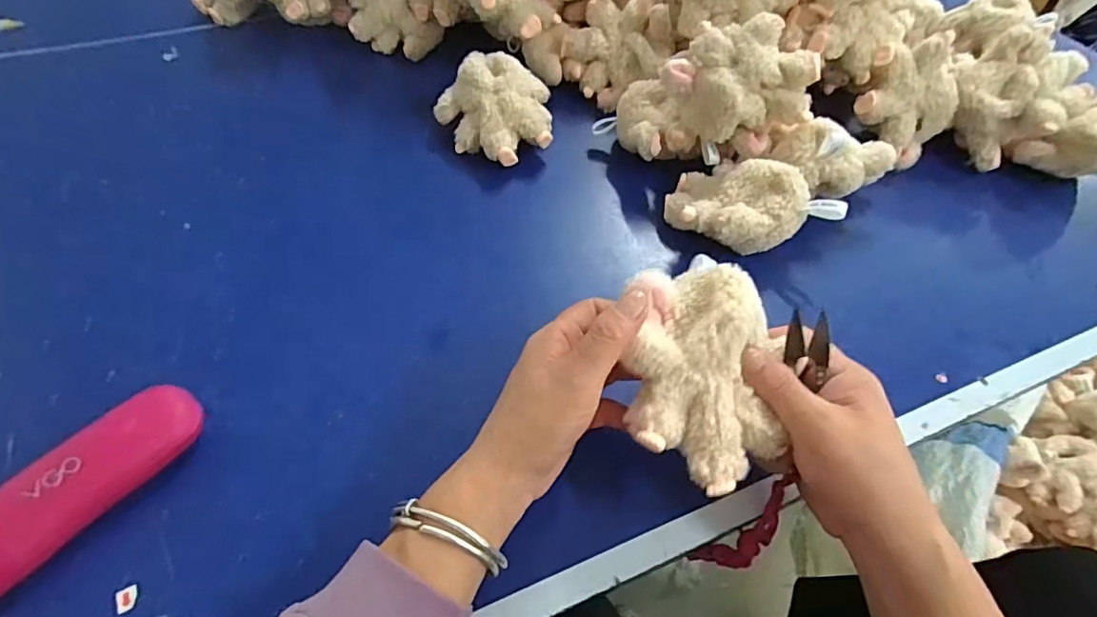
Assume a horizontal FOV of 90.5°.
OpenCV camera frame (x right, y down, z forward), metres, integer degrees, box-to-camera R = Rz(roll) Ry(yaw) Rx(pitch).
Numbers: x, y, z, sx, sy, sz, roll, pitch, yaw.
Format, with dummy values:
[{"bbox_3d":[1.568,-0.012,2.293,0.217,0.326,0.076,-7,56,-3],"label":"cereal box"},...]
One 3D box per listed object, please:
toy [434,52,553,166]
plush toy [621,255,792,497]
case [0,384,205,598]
[{"bbox_3d":[-0.054,-0.198,0.545,0.117,0.063,0.115,-5,54,-6],"label":"toy"},{"bbox_3d":[0.091,0.036,0.320,0.092,0.050,0.121,-3,84,-4],"label":"plush toy"},{"bbox_3d":[-0.283,0.108,0.326,0.045,0.037,0.149,32,59,20],"label":"case"}]

